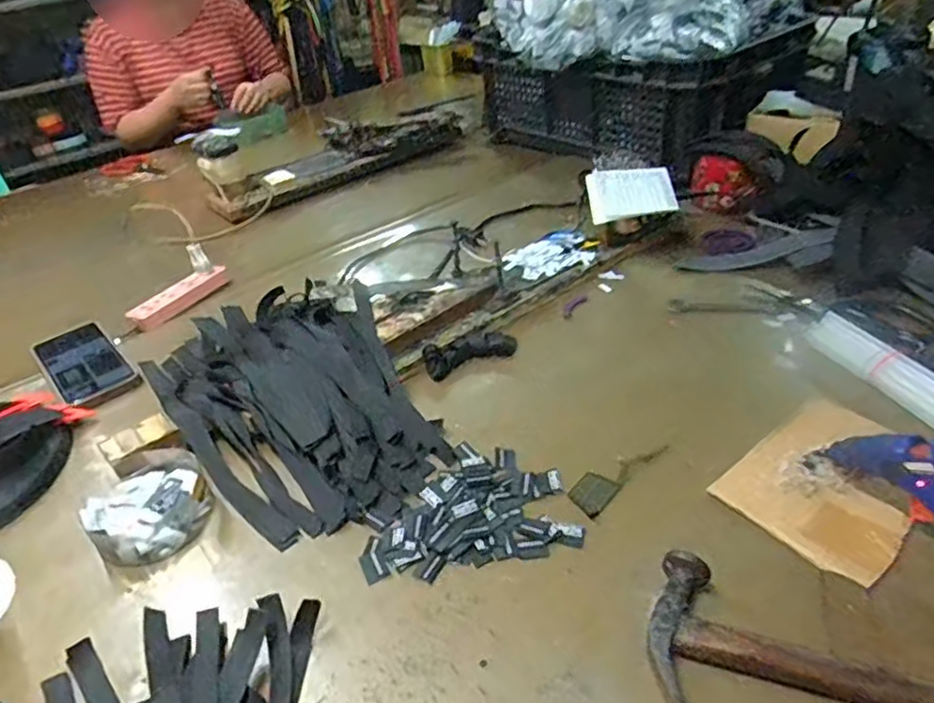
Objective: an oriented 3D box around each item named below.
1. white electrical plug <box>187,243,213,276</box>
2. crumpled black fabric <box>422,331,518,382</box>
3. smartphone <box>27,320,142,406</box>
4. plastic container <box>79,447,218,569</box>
[{"bbox_3d":[-0.376,-0.132,0.917,0.022,0.047,0.018,-31,44,-30],"label":"white electrical plug"},{"bbox_3d":[0.002,-0.005,0.712,0.104,0.021,0.045,-23,40,-23],"label":"crumpled black fabric"},{"bbox_3d":[-0.451,0.013,0.770,0.080,0.013,0.166,-31,44,-30],"label":"smartphone"},{"bbox_3d":[-0.281,0.131,0.574,0.097,0.031,0.114,-29,43,-28],"label":"plastic container"}]

